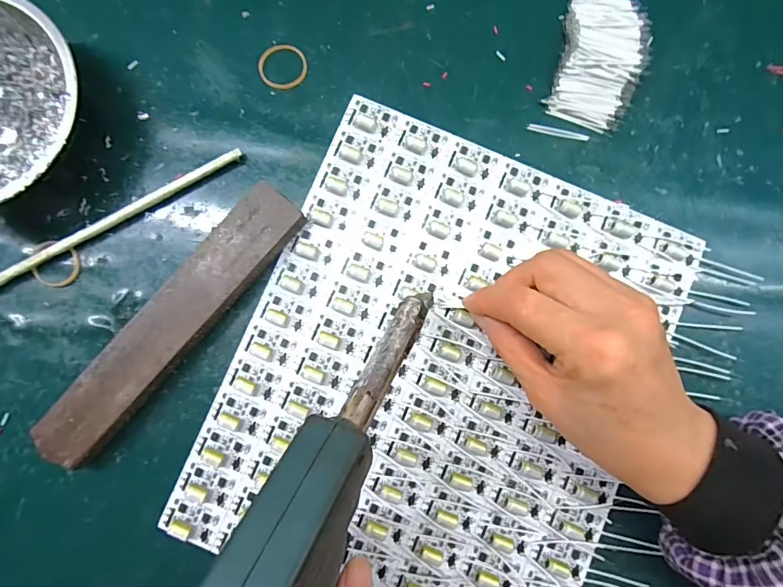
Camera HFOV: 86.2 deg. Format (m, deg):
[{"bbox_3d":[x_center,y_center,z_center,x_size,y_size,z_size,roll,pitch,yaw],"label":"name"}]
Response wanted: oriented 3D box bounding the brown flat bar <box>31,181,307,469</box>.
[{"bbox_3d":[-0.129,0.017,0.249,0.037,0.017,0.196,41,86,3],"label":"brown flat bar"}]

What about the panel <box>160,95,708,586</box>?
[{"bbox_3d":[0.032,0.050,0.253,0.238,0.009,0.287,23,86,1],"label":"panel"}]

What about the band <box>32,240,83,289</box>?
[{"bbox_3d":[-0.208,-0.018,0.257,0.031,0.005,0.028,2,85,0],"label":"band"}]

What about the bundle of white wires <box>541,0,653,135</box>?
[{"bbox_3d":[0.134,-0.152,0.267,0.054,0.015,0.089,17,86,1],"label":"bundle of white wires"}]

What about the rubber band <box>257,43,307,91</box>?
[{"bbox_3d":[-0.070,-0.147,0.269,0.031,0.004,0.030,-4,85,-1],"label":"rubber band"}]

